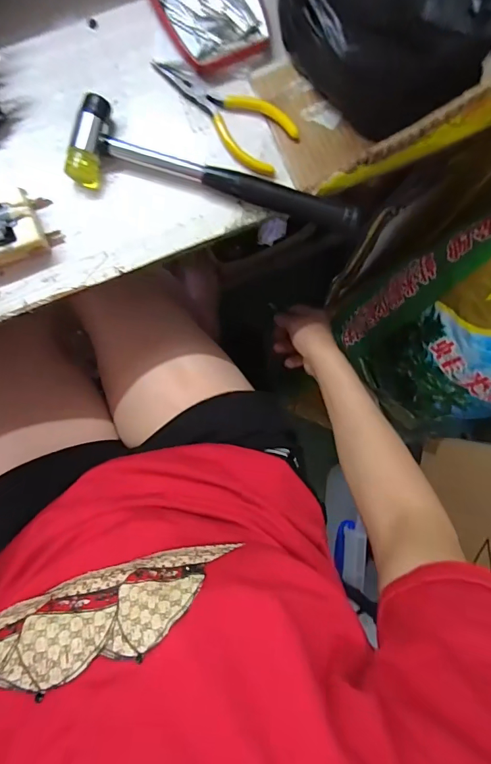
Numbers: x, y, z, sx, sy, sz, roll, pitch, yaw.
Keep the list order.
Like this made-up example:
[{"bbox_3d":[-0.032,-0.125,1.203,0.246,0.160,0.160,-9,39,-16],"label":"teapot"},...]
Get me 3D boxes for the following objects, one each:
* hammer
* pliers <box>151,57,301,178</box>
[{"bbox_3d":[-0.019,-0.171,0.343,0.228,0.022,0.060,8,88,-7],"label":"hammer"},{"bbox_3d":[-0.014,-0.227,0.348,0.124,0.007,0.053,43,85,-4],"label":"pliers"}]

